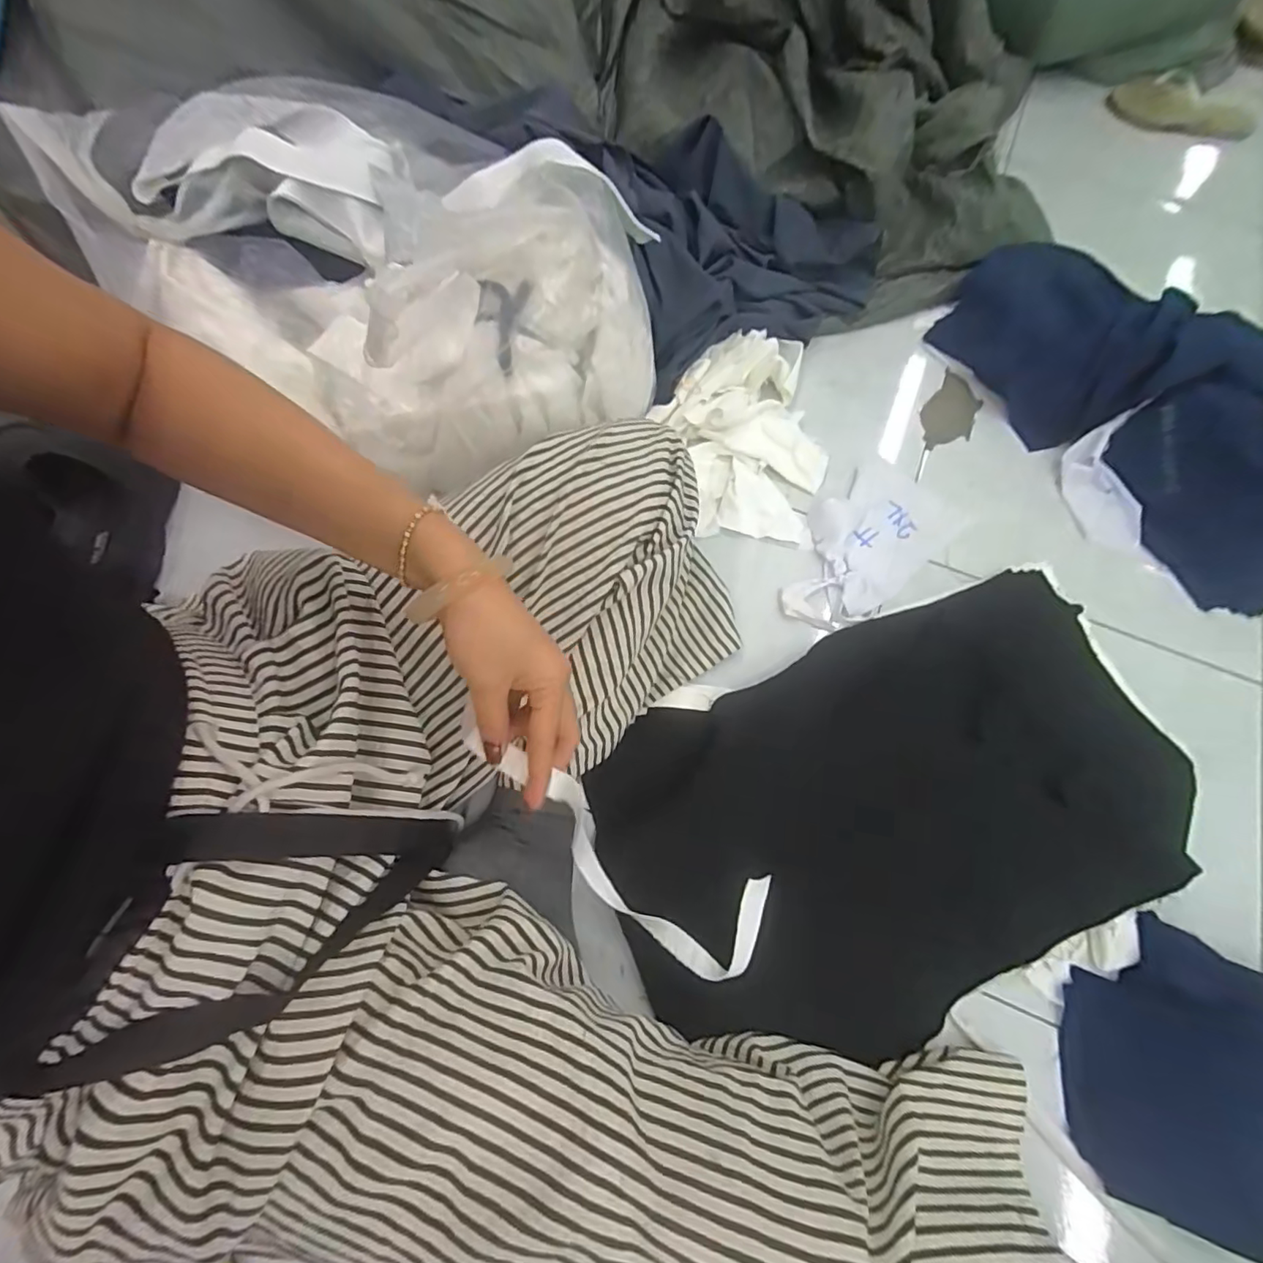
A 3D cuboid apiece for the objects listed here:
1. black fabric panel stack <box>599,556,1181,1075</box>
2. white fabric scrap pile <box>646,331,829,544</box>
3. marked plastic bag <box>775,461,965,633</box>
[{"bbox_3d":[0.249,0.153,0.508,0.539,0.015,0.316,-20,67,-8],"label":"black fabric panel stack"},{"bbox_3d":[0.134,-0.230,0.656,0.195,0.056,0.266,-9,66,-3],"label":"white fabric scrap pile"},{"bbox_3d":[0.264,-0.103,0.630,0.255,0.025,0.126,-39,71,-15],"label":"marked plastic bag"}]

